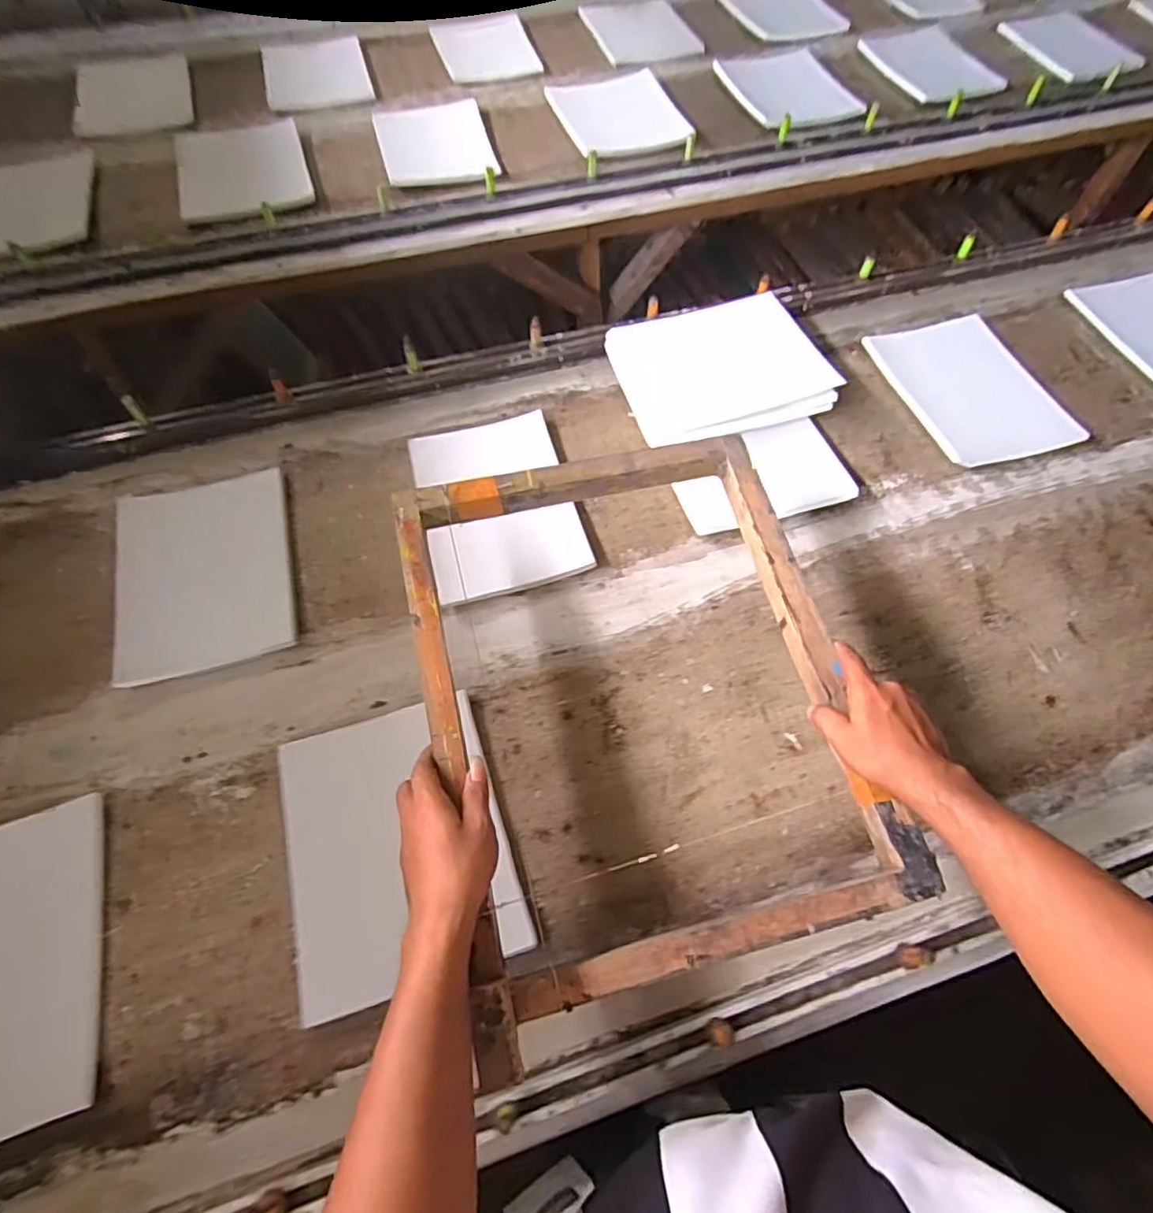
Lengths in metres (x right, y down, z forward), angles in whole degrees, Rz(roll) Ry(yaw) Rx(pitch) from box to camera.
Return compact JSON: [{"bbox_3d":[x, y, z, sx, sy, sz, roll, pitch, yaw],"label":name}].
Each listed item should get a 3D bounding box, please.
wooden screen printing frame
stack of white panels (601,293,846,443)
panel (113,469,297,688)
[{"bbox_3d":[0.059,0.074,0.592,0.391,0.051,0.513,-13,67,-5],"label":"wooden screen printing frame"},{"bbox_3d":[0.208,-0.356,0.932,0.282,0.019,0.235,-17,69,3],"label":"stack of white panels"},{"bbox_3d":[-0.463,-0.048,0.785,0.195,0.014,0.272,-10,65,-16],"label":"panel"}]

